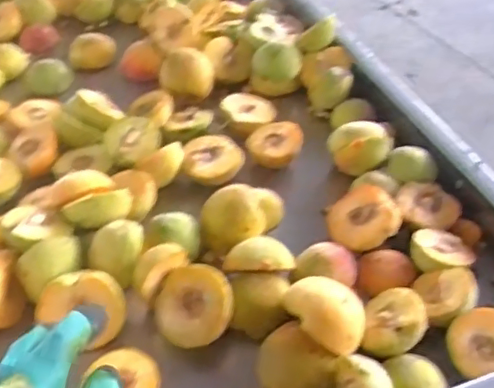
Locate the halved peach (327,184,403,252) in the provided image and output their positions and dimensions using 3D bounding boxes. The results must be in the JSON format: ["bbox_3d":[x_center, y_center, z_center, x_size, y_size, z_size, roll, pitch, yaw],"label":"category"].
[{"bbox_3d":[0.116,0.028,0.575,0.067,0.030,0.067,-17,51,22],"label":"halved peach"}]

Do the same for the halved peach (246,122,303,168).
[{"bbox_3d":[0.032,-0.054,0.663,0.058,0.031,0.050,-12,76,-1],"label":"halved peach"}]

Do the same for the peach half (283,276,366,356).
[{"bbox_3d":[0.063,0.091,0.465,0.066,0.030,0.048,29,51,28],"label":"peach half"}]

